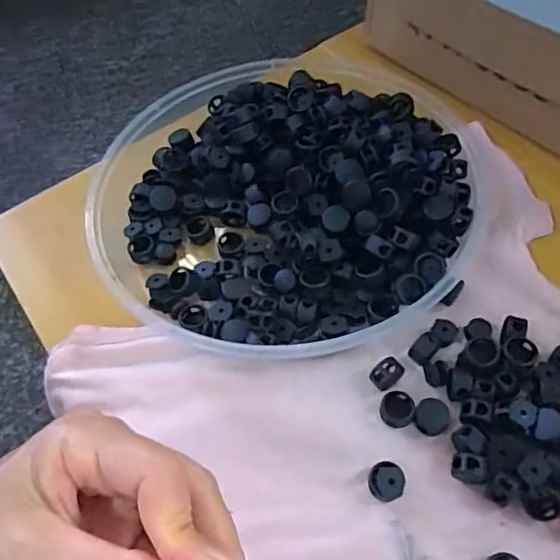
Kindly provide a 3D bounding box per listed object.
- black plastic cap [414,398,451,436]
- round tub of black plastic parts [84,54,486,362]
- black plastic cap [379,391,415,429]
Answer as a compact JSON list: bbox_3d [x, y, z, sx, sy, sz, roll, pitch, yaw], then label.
[{"bbox_3d":[0.077,0.070,0.288,0.017,0.007,0.017,-2,58,3],"label":"black plastic cap"},{"bbox_3d":[0.001,-0.053,0.351,0.225,0.057,0.220,-2,58,3],"label":"round tub of black plastic parts"},{"bbox_3d":[0.060,0.066,0.292,0.017,0.007,0.017,-2,58,3],"label":"black plastic cap"}]

